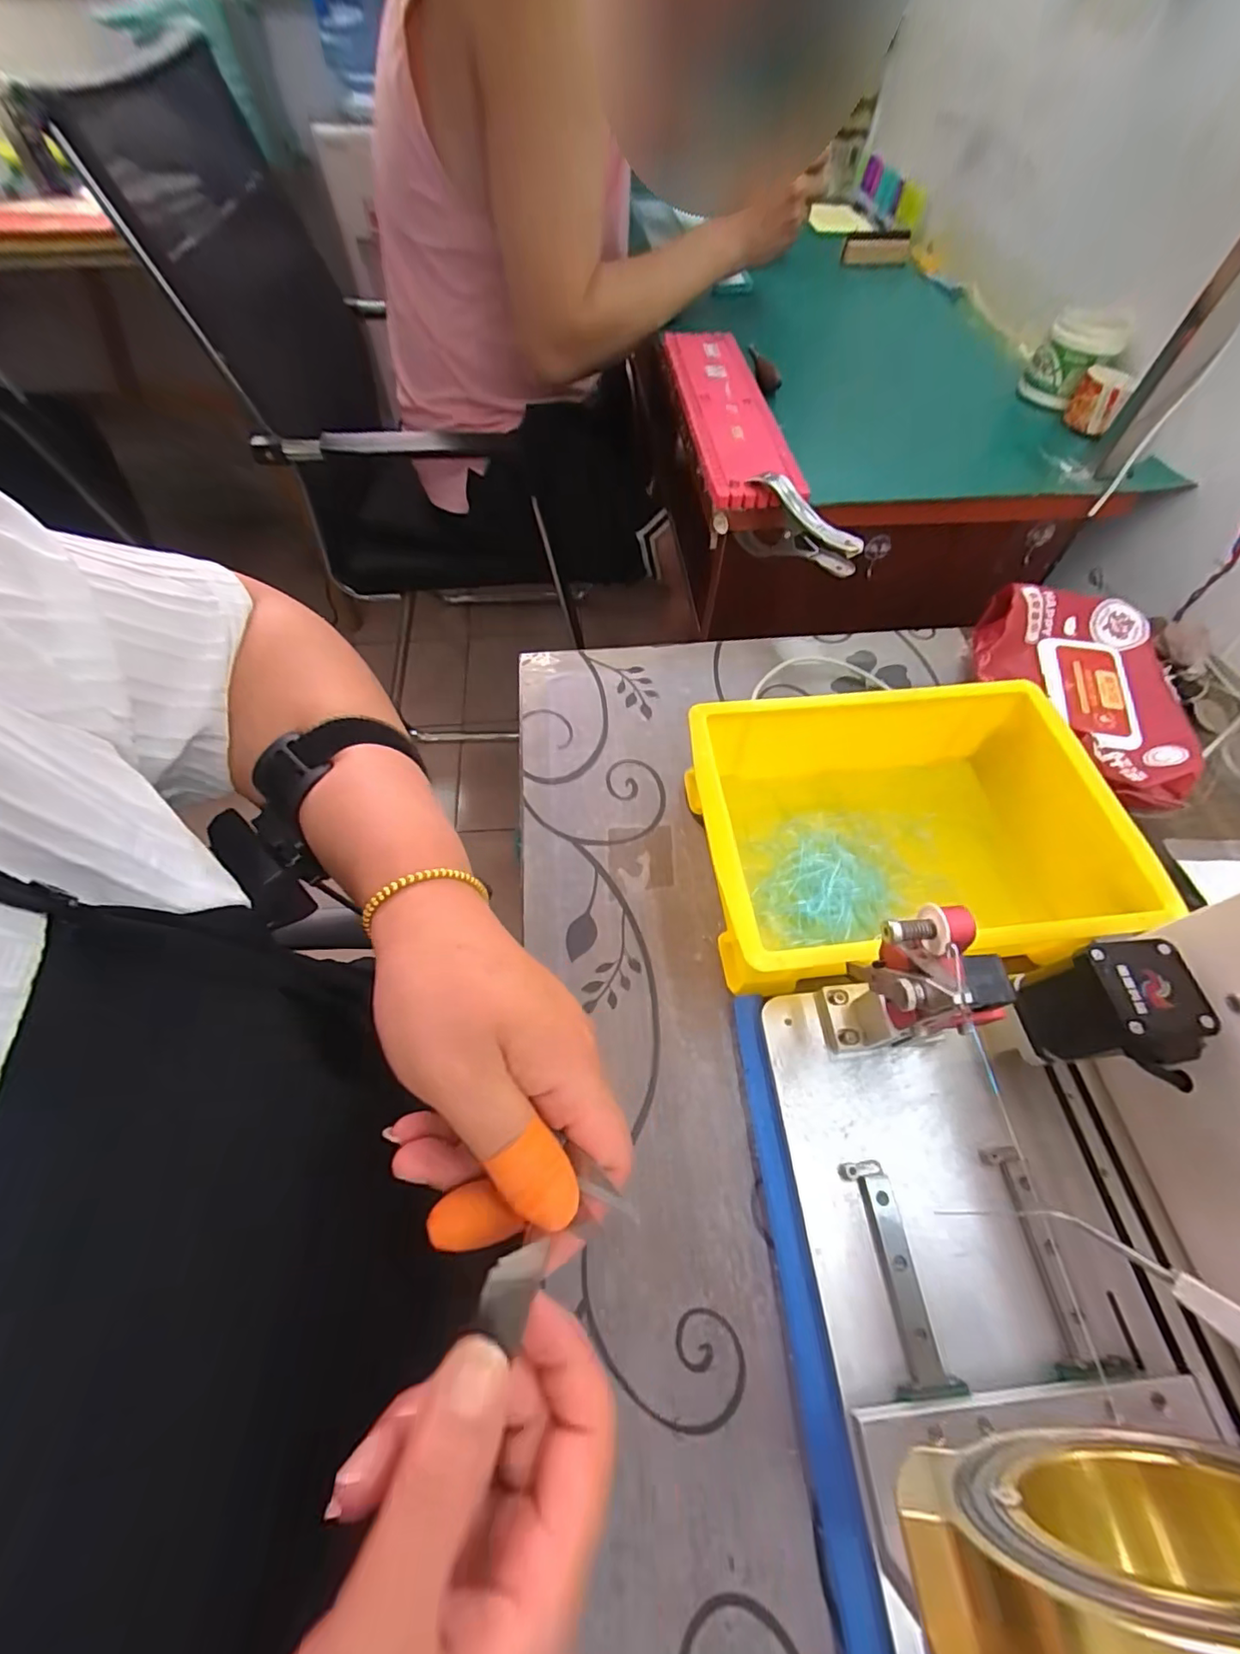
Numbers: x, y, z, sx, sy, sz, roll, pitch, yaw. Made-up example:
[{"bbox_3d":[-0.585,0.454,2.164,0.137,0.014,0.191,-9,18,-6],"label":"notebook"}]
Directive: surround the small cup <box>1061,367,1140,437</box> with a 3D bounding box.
[{"bbox_3d":[0.470,-0.422,0.561,0.041,0.043,0.038,28,62,16],"label":"small cup"}]

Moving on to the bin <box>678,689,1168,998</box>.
[{"bbox_3d":[0.180,0.000,0.367,0.257,0.076,0.176,-8,59,-5],"label":"bin"}]

